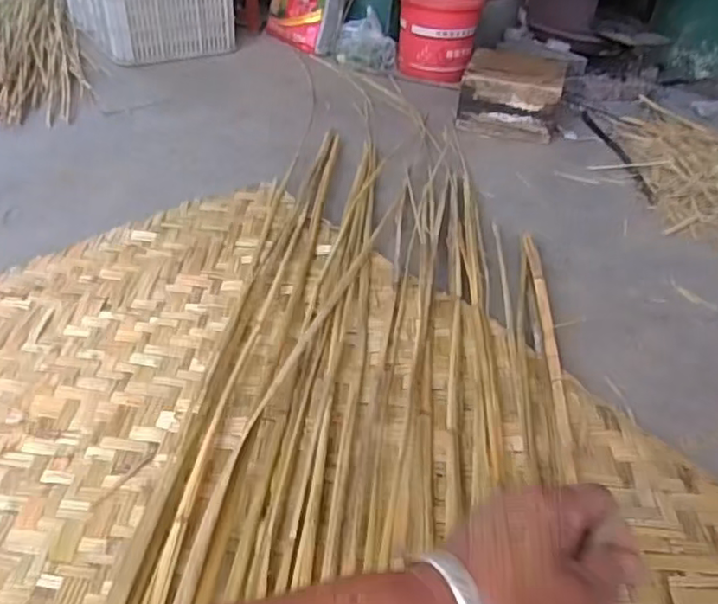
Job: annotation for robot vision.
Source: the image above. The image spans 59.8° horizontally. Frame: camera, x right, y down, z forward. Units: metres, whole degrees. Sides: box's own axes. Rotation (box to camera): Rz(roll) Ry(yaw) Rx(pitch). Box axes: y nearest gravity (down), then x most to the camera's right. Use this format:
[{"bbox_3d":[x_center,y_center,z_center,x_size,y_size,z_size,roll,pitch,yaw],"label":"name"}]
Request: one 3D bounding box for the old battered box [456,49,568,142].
[{"bbox_3d":[0.391,-0.540,1.611,0.238,0.159,0.208,13,41,8],"label":"old battered box"}]

